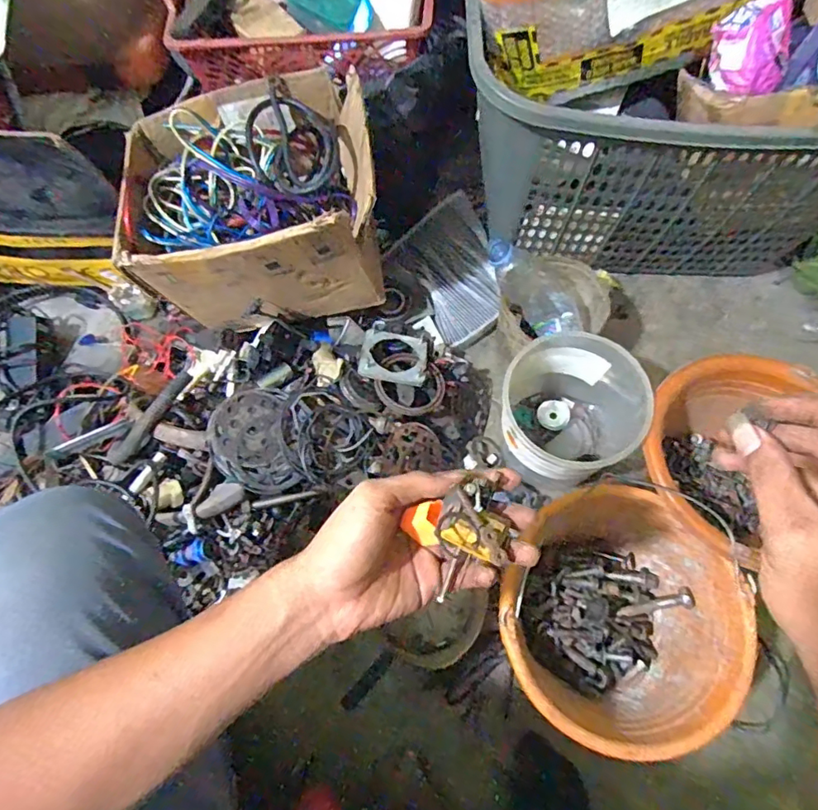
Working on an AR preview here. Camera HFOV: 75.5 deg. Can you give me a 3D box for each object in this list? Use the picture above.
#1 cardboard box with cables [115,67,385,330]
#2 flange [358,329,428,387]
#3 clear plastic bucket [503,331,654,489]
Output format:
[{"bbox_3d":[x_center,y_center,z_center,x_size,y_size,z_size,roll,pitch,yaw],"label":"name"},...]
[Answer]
[{"bbox_3d":[-0.197,-0.254,0.705,0.300,0.201,0.238,-11,69,-2],"label":"cardboard box with cables"},{"bbox_3d":[-0.020,-0.068,0.720,0.087,0.019,0.086,10,49,-3],"label":"flange"},{"bbox_3d":[0.206,0.016,0.700,0.165,0.172,0.178,-1,69,2],"label":"clear plastic bucket"}]

